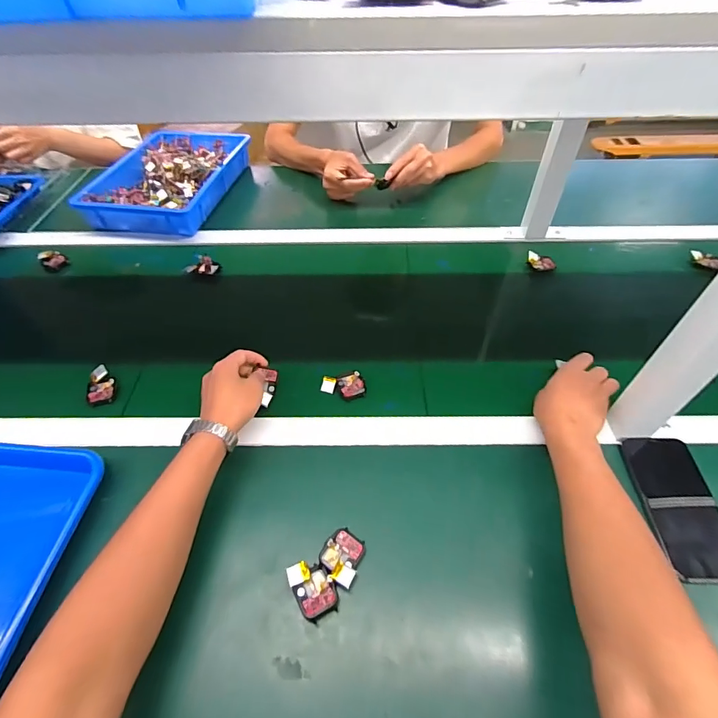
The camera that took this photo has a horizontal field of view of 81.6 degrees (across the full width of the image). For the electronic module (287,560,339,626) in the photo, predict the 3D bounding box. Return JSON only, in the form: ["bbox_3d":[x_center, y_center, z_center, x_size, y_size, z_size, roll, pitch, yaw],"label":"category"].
[{"bbox_3d":[-0.046,0.231,0.420,0.038,0.013,0.053,-25,54,-20],"label":"electronic module"}]

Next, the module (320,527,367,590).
[{"bbox_3d":[-0.017,0.208,0.438,0.041,0.018,0.051,20,53,16],"label":"module"}]

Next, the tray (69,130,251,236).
[{"bbox_3d":[-0.407,-0.400,0.930,0.244,0.078,0.382,10,51,9],"label":"tray"}]

